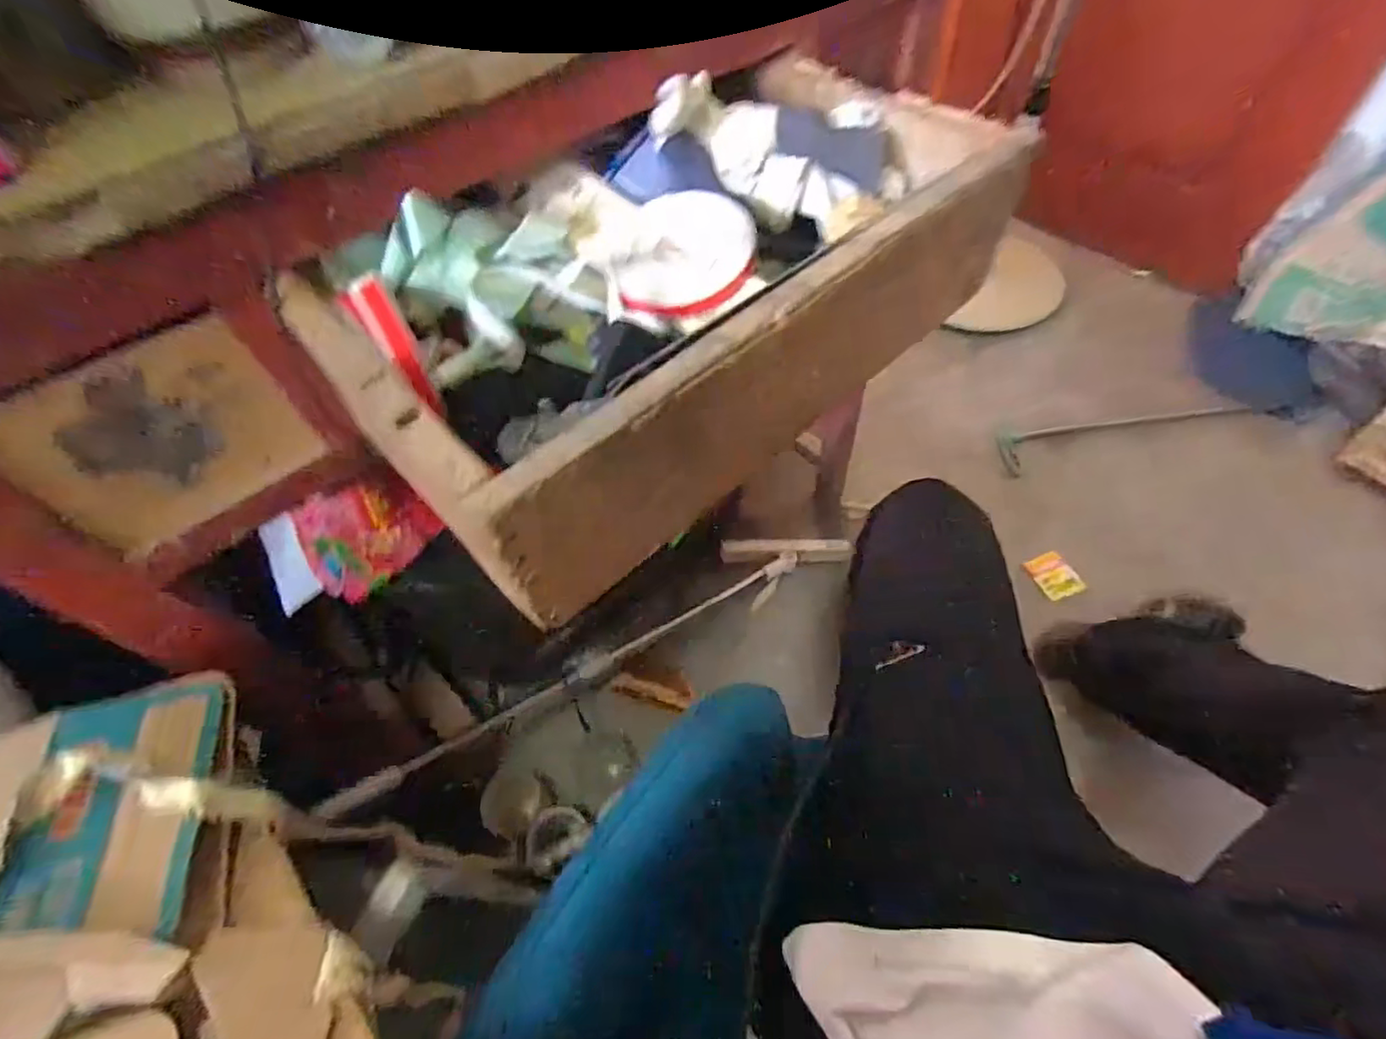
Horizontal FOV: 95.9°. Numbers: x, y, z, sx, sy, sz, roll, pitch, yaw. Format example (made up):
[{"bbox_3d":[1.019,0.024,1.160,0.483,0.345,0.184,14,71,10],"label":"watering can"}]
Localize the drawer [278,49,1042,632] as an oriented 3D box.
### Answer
[{"bbox_3d":[-0.022,-0.157,0.406,0.379,0.124,0.248,-38,60,-20],"label":"drawer"}]

